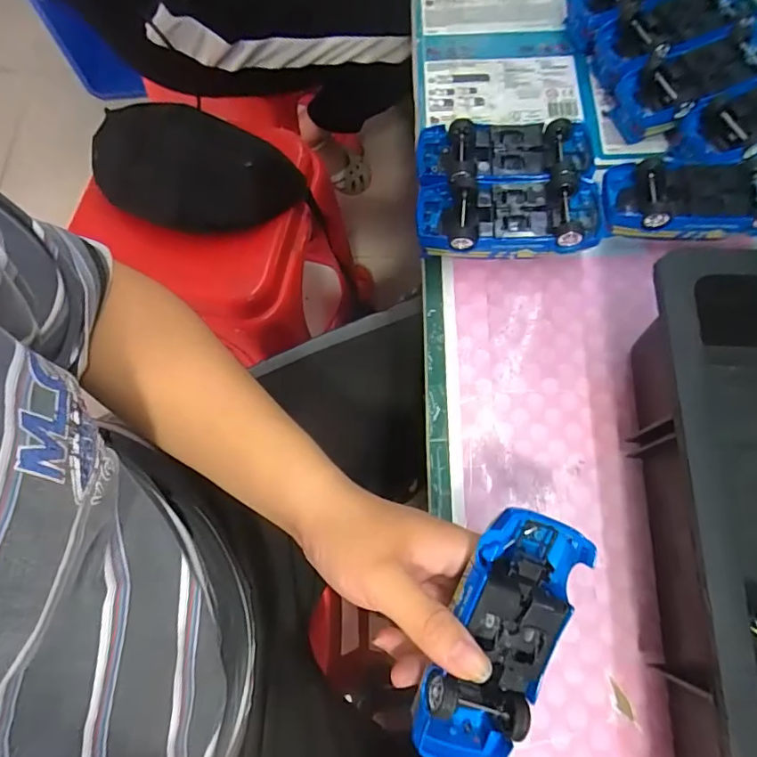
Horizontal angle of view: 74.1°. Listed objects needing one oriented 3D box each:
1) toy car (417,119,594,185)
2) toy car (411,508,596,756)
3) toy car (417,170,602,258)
[{"bbox_3d":[0.102,-0.171,0.393,0.141,0.037,0.063,-2,72,-2],"label":"toy car"},{"bbox_3d":[0.062,0.133,0.258,0.055,0.035,0.130,21,91,5],"label":"toy car"},{"bbox_3d":[0.098,-0.118,0.378,0.133,0.044,0.058,-2,72,-2],"label":"toy car"}]

